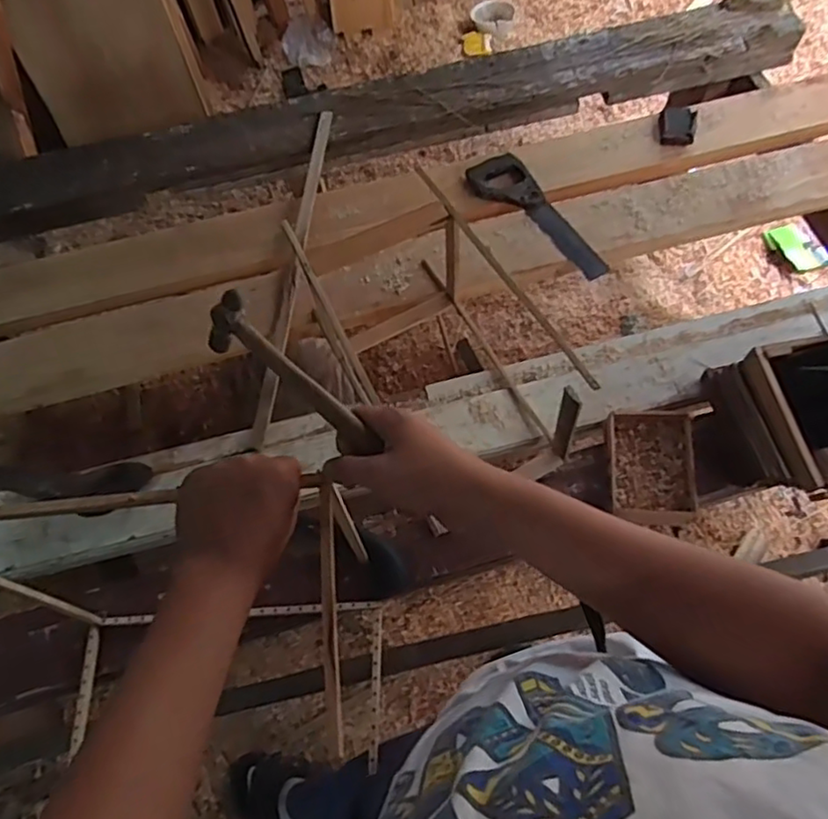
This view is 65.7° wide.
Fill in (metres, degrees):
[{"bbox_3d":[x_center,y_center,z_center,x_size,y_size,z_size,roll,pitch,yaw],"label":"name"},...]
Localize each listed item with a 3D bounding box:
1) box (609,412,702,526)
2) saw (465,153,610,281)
[{"bbox_3d":[0.339,0.084,0.926,0.117,0.041,0.166,3,69,4],"label":"box"},{"bbox_3d":[0.214,-0.338,1.125,0.101,0.023,0.314,-28,70,-8],"label":"saw"}]

